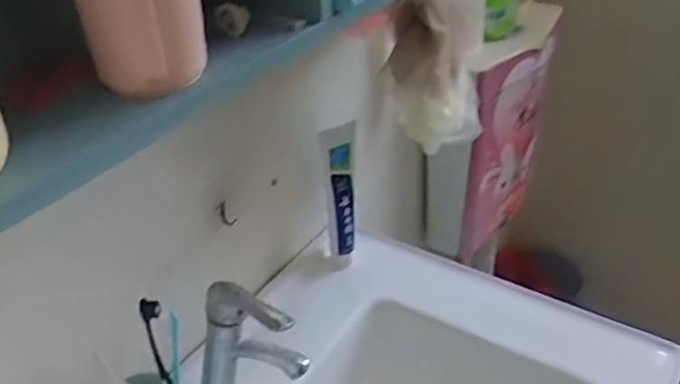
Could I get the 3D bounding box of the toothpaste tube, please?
[{"bbox_3d":[0.001,0.007,0.850,0.040,0.225,0.029,1,35,7],"label":"toothpaste tube"}]

